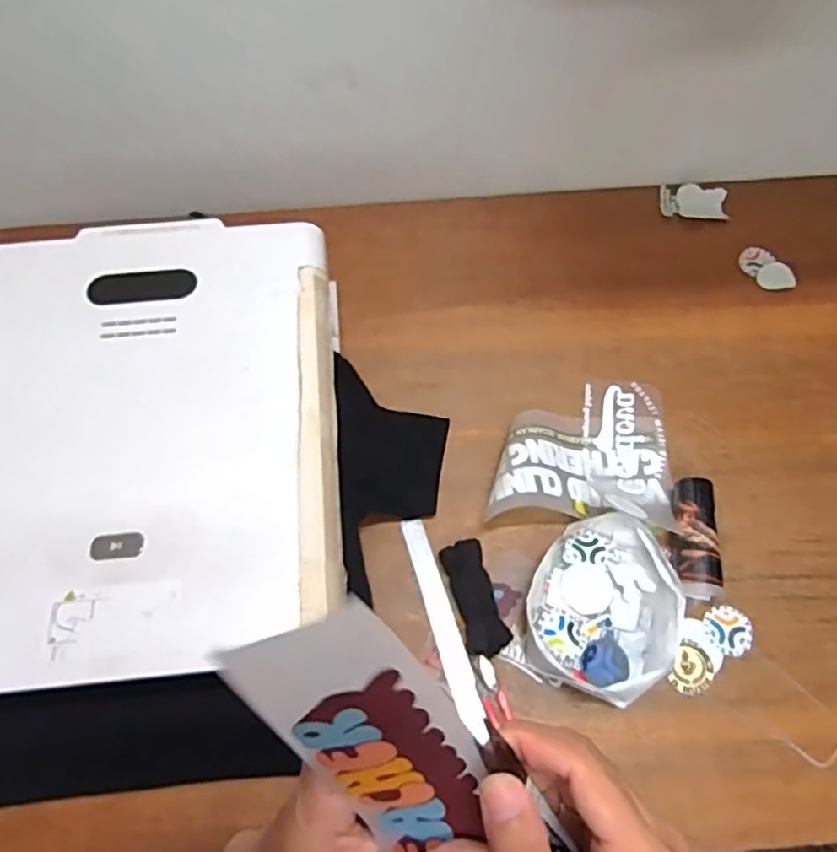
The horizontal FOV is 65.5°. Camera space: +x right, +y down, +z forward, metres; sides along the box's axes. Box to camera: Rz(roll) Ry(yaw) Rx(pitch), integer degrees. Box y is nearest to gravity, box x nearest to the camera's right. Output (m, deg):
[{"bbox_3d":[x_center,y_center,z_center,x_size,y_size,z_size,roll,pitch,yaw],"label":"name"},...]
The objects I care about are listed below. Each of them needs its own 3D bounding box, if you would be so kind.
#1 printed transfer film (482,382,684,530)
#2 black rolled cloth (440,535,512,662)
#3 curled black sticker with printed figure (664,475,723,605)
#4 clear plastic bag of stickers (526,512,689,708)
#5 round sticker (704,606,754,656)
[{"bbox_3d":[0.209,0.022,0.824,0.225,0.066,0.207,4,65,3],"label":"printed transfer film"},{"bbox_3d":[0.066,0.198,0.752,0.051,0.024,0.129,-16,65,-6],"label":"black rolled cloth"},{"bbox_3d":[0.328,0.134,0.779,0.055,0.047,0.141,3,65,2],"label":"curled black sticker with printed figure"},{"bbox_3d":[0.214,0.202,0.745,0.158,0.048,0.196,27,68,13],"label":"clear plastic bag of stickers"},{"bbox_3d":[0.359,0.235,0.753,0.050,0.004,0.056,-40,68,-14],"label":"round sticker"}]

